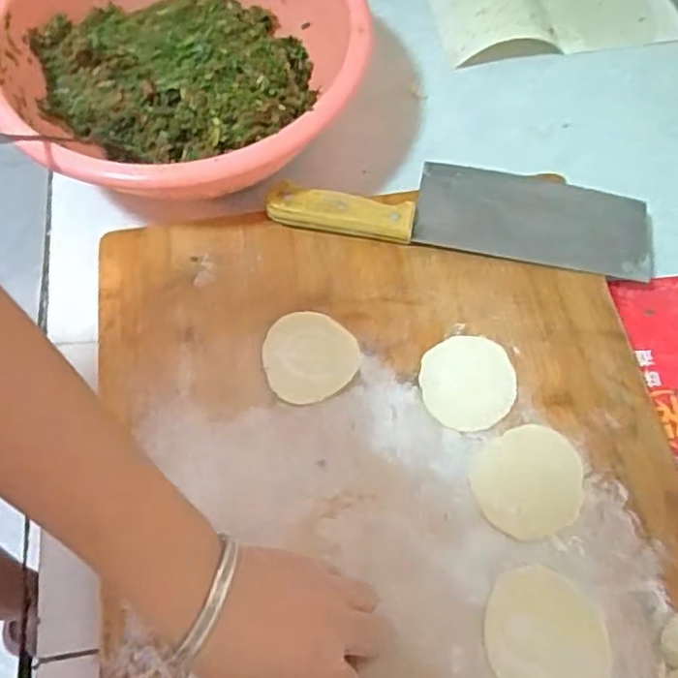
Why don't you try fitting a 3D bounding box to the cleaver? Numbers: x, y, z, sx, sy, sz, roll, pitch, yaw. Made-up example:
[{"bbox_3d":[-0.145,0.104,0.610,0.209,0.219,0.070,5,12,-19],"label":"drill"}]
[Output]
[{"bbox_3d":[0.094,-0.101,0.513,0.281,0.024,0.078,9,63,4],"label":"cleaver"}]

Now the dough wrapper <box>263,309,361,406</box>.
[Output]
[{"bbox_3d":[-0.020,0.011,0.463,0.064,0.005,0.063,0,63,0],"label":"dough wrapper"}]

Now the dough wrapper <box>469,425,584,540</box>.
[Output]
[{"bbox_3d":[0.121,0.089,0.423,0.071,0.004,0.064,-25,65,-13],"label":"dough wrapper"}]

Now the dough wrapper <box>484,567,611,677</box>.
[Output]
[{"bbox_3d":[0.118,0.170,0.386,0.067,0.004,0.070,0,63,0],"label":"dough wrapper"}]

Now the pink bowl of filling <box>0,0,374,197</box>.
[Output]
[{"bbox_3d":[-0.142,-0.226,0.541,0.252,0.083,0.286,18,64,9],"label":"pink bowl of filling"}]

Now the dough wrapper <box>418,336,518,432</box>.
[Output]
[{"bbox_3d":[0.087,0.028,0.452,0.062,0.006,0.066,7,63,3],"label":"dough wrapper"}]

